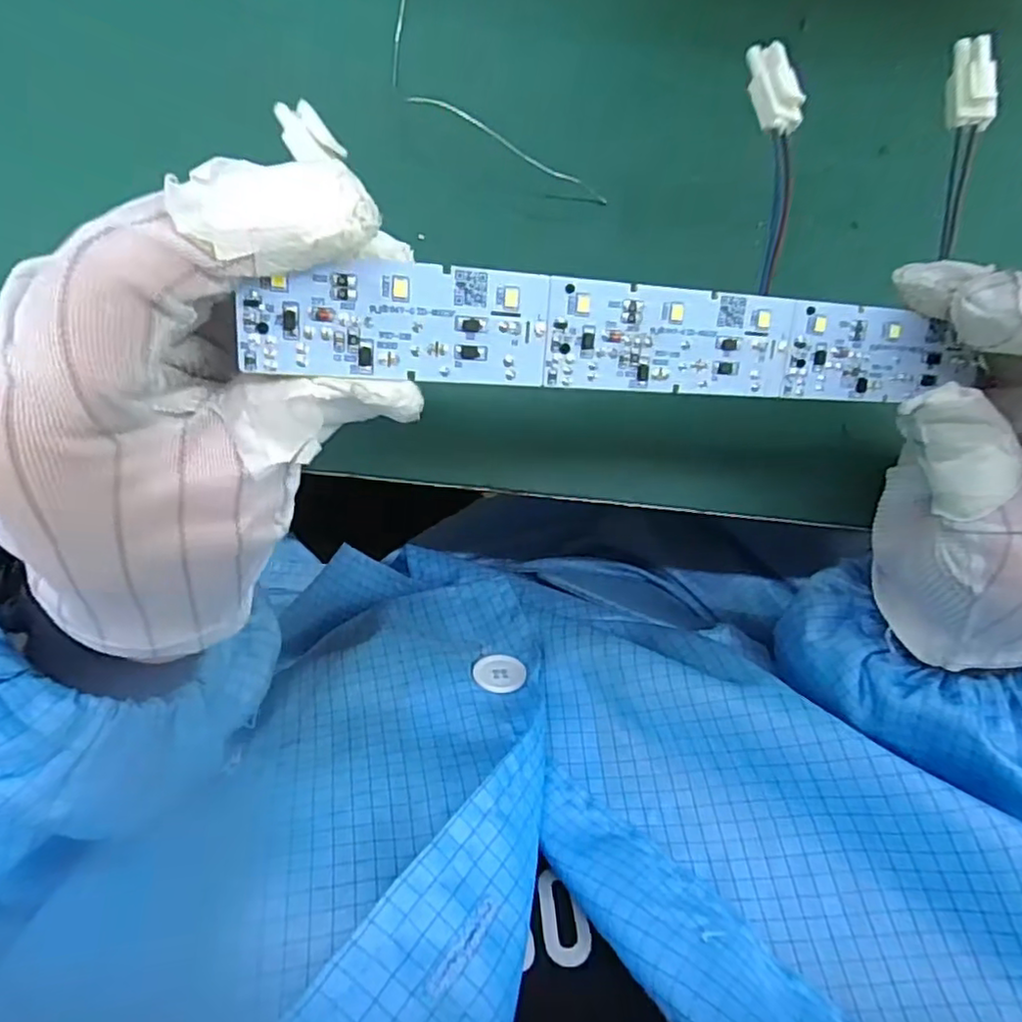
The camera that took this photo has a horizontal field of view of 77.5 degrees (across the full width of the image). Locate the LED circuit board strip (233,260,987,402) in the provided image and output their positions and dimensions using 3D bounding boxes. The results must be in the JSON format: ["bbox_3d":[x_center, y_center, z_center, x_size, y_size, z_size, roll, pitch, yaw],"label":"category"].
[{"bbox_3d":[0.033,-0.041,0.150,0.174,0.004,0.023,-1,106,-16],"label":"LED circuit board strip"}]

